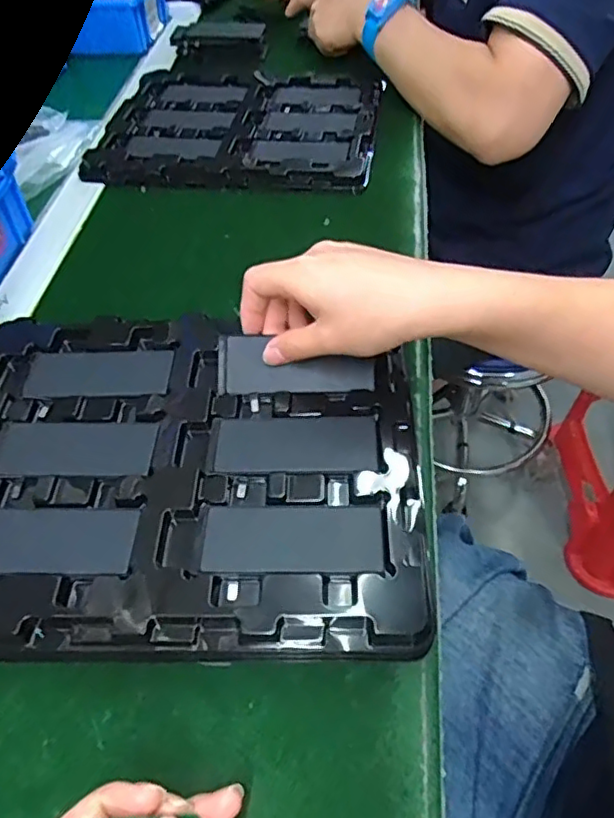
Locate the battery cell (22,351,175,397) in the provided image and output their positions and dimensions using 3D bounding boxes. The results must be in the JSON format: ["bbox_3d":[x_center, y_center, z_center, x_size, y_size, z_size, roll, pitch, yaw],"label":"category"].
[{"bbox_3d":[-0.134,-0.024,0.393,0.093,0.004,0.036,-2,52,4],"label":"battery cell"}]

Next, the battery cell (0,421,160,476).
[{"bbox_3d":[-0.134,0.022,0.353,0.092,0.004,0.036,0,52,4],"label":"battery cell"}]

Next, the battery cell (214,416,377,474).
[{"bbox_3d":[-0.006,0.020,0.346,0.090,0.004,0.039,-1,52,4],"label":"battery cell"}]

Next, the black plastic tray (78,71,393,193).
[{"bbox_3d":[-0.067,-0.295,0.630,0.274,0.014,0.214,5,53,9],"label":"black plastic tray"}]

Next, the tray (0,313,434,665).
[{"bbox_3d":[-0.075,0.035,0.351,0.272,0.033,0.208,0,52,5],"label":"tray"}]

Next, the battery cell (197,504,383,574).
[{"bbox_3d":[-0.007,0.065,0.310,0.090,0.004,0.036,-1,52,4],"label":"battery cell"}]

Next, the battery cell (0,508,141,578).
[{"bbox_3d":[-0.135,0.068,0.315,0.091,0.004,0.037,0,52,5],"label":"battery cell"}]

